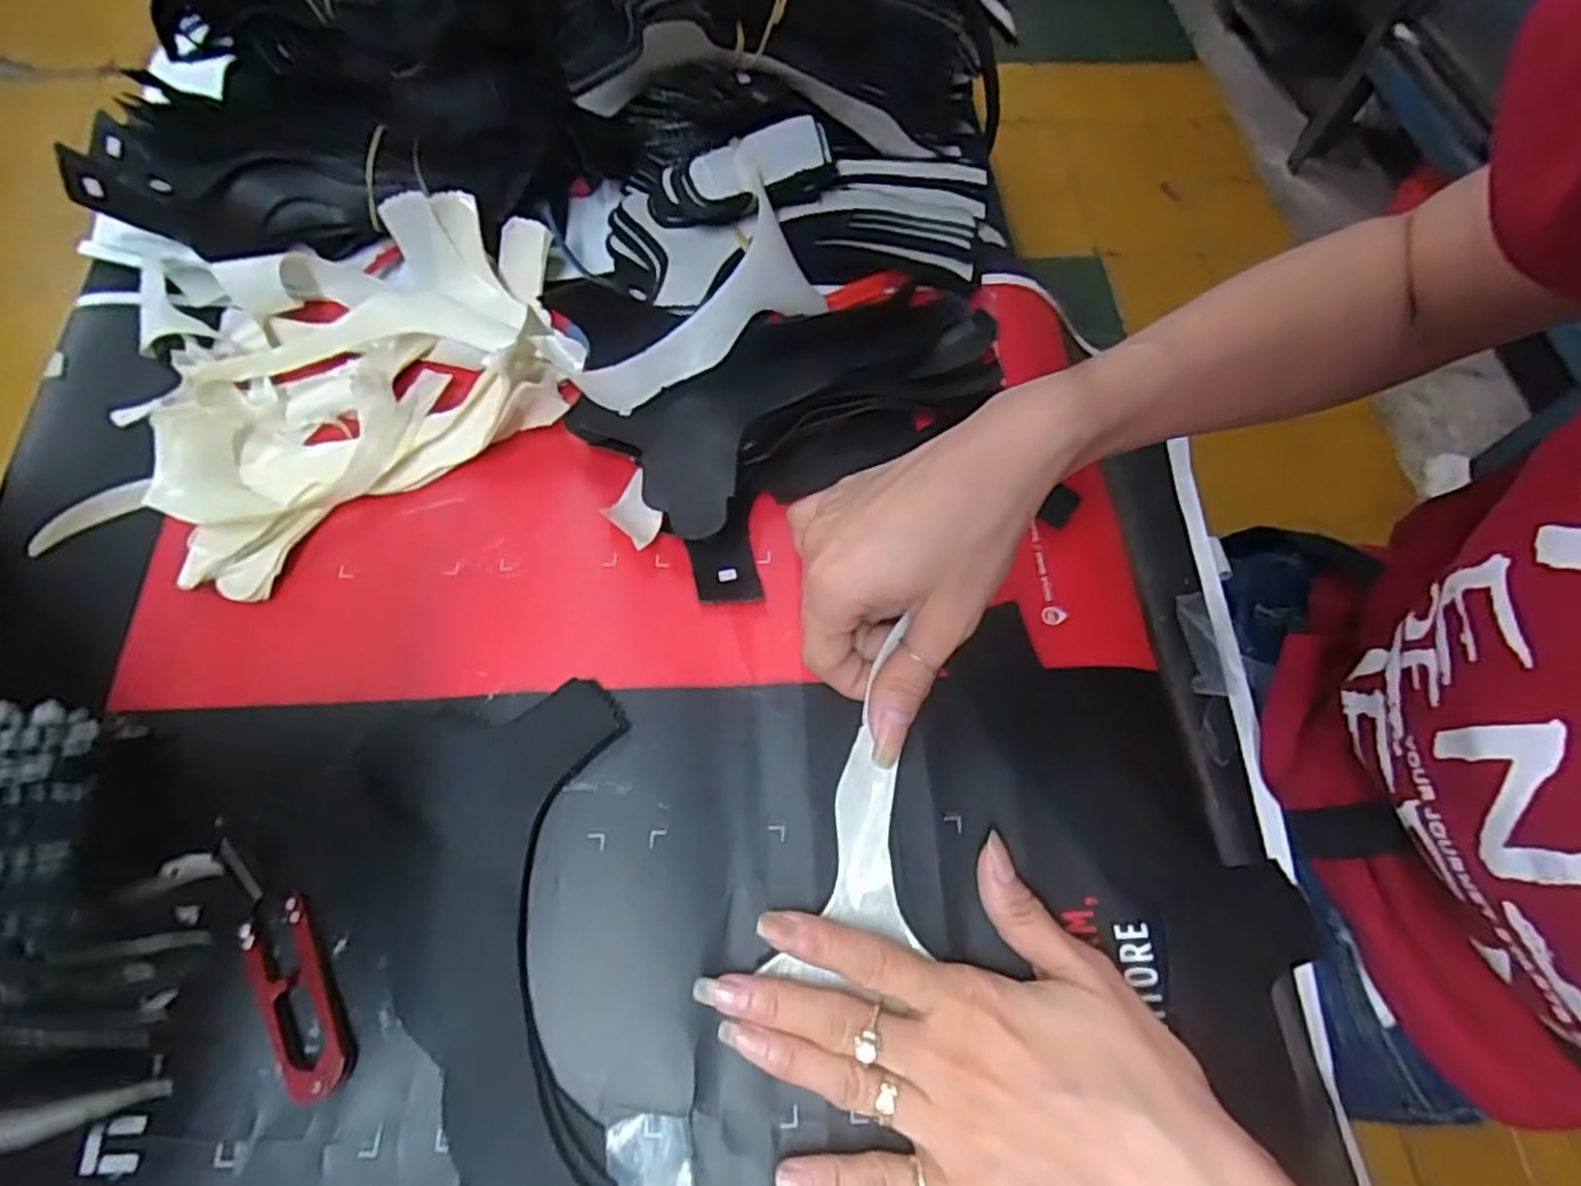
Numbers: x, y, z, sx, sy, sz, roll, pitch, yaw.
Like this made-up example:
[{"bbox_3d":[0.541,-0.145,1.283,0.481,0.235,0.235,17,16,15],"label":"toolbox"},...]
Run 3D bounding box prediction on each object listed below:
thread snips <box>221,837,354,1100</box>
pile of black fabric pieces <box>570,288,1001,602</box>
[{"bbox_3d":[-0.184,0.131,0.280,0.022,0.007,0.100,-29,69,-14],"label":"thread snips"},{"bbox_3d":[0.014,-0.093,0.371,0.201,0.042,0.113,-35,71,-16],"label":"pile of black fabric pieces"}]

